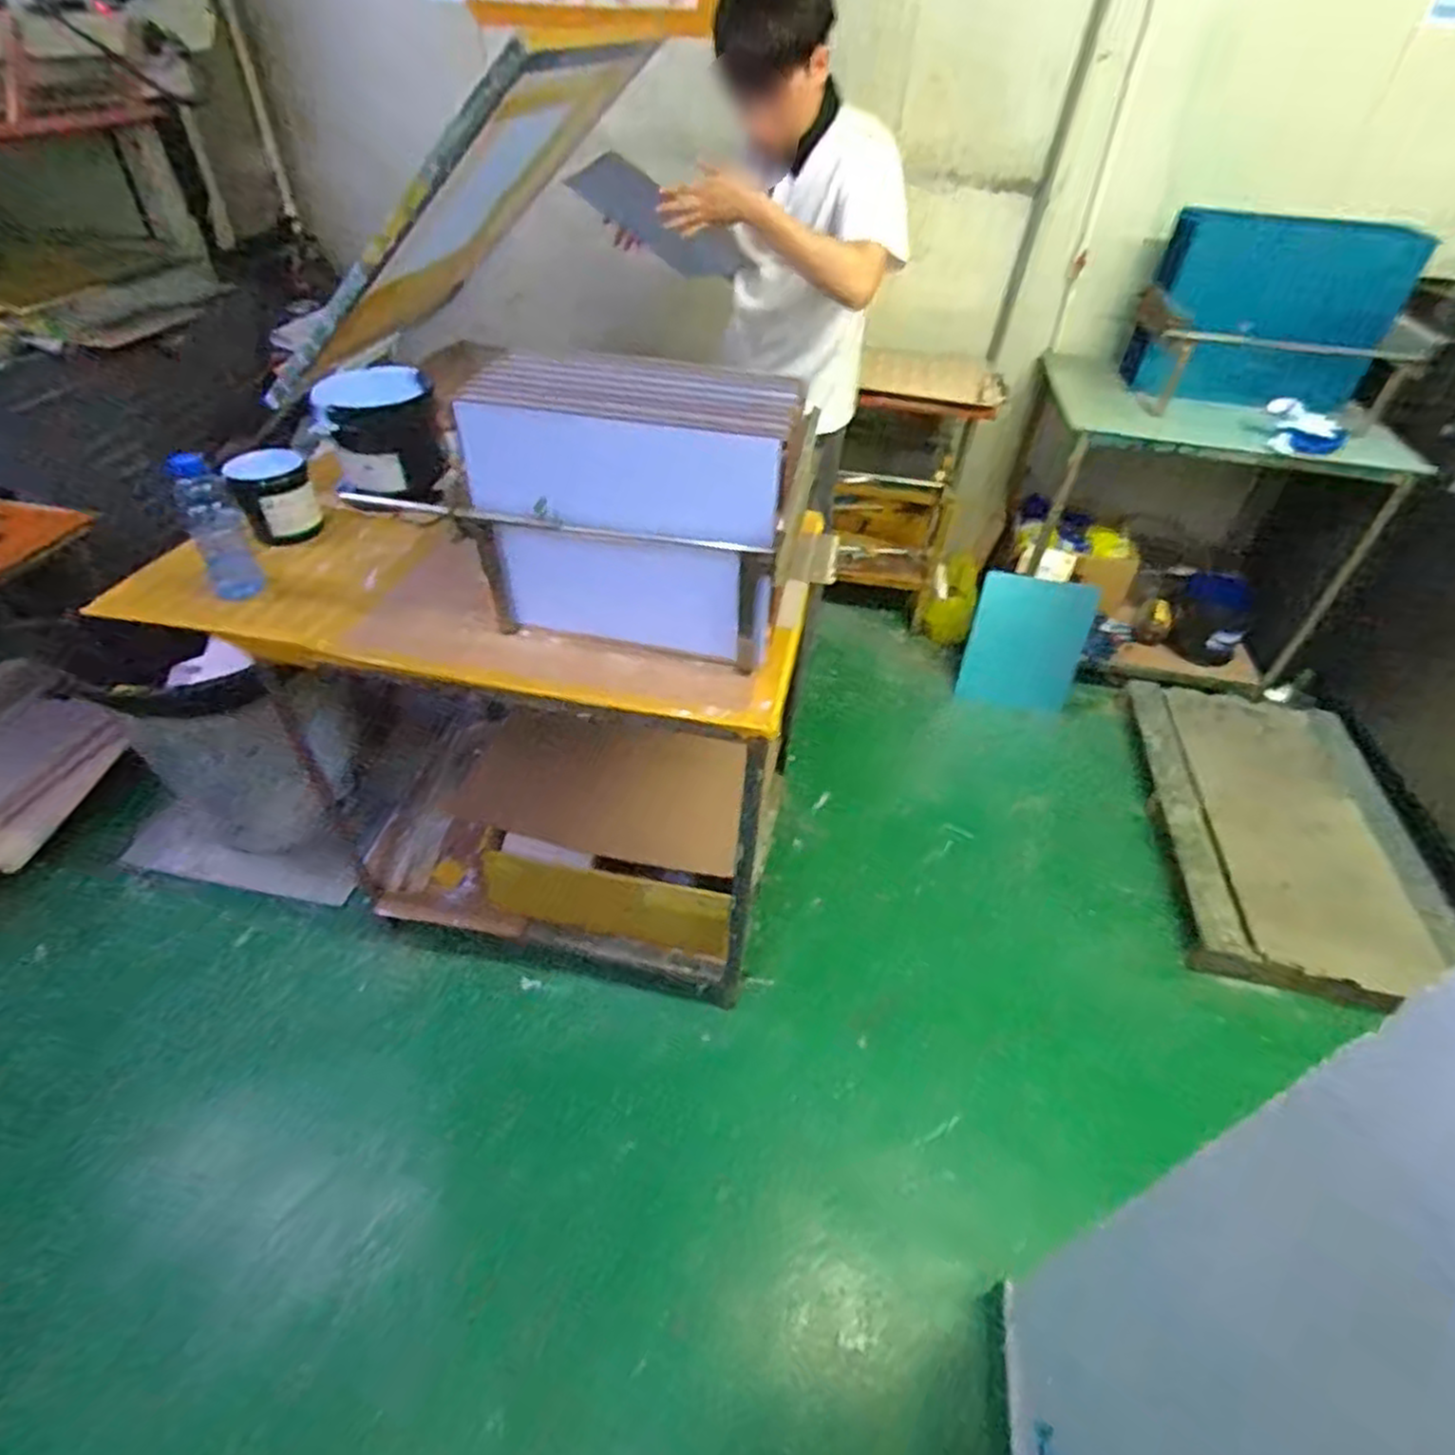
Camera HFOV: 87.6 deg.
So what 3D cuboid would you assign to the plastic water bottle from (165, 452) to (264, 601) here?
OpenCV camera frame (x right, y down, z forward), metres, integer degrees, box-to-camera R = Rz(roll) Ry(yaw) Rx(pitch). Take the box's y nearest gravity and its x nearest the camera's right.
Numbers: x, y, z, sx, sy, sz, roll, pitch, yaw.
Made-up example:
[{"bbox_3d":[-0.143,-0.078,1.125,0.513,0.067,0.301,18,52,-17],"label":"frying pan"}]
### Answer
[{"bbox_3d":[-0.763,-0.297,1.131,0.072,0.234,0.079,-22,49,-24],"label":"plastic water bottle"}]

